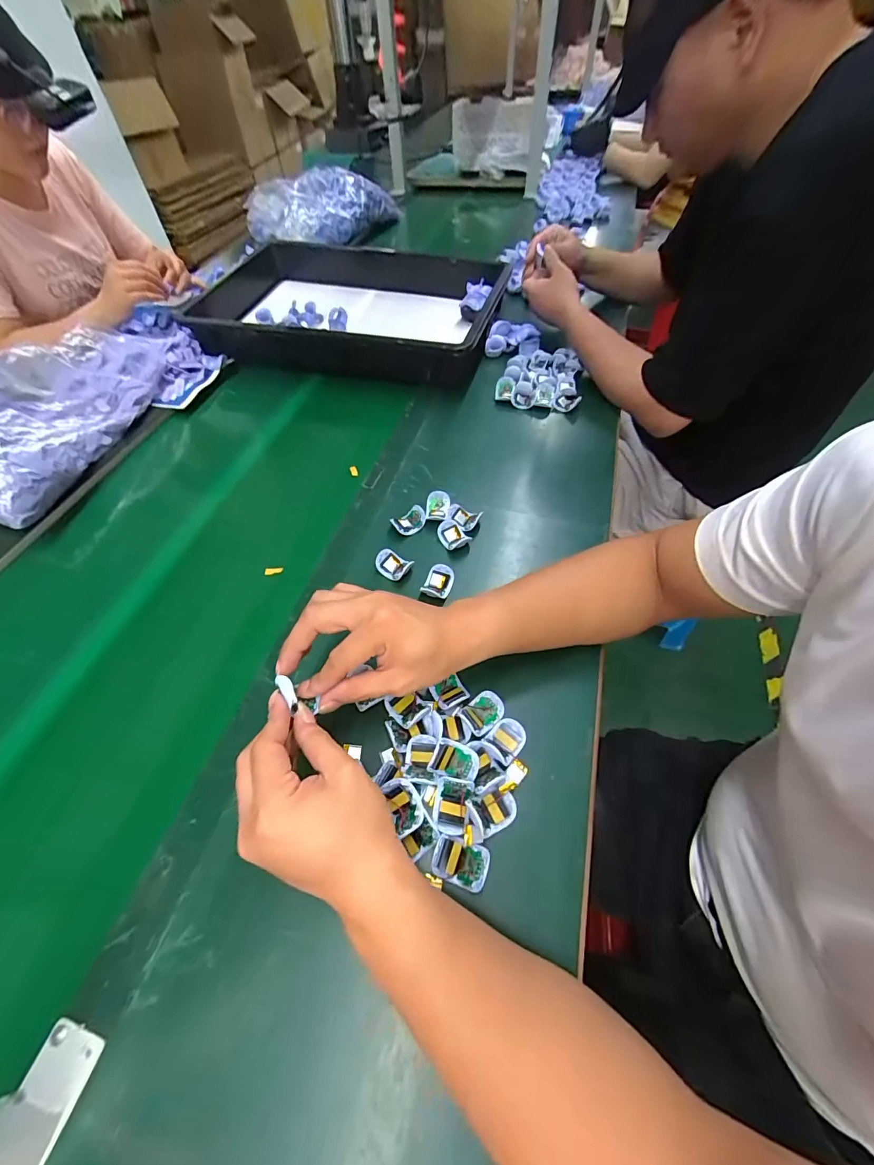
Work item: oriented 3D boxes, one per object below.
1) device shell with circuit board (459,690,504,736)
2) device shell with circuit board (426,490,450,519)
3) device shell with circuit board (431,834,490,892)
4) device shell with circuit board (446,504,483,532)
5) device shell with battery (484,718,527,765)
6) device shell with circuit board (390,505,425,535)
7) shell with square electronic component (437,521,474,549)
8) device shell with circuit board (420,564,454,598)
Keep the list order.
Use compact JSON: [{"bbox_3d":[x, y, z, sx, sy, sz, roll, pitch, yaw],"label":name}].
[{"bbox_3d":[0.043,0.118,0.393,0.040,0.015,0.030,-36,60,-21],"label":"device shell with circuit board"},{"bbox_3d":[0.002,-0.099,0.552,0.032,0.019,0.039,-4,54,0],"label":"device shell with circuit board"},{"bbox_3d":[0.018,0.216,0.326,0.042,0.006,0.030,12,56,11],"label":"device shell with circuit board"},{"bbox_3d":[0.033,-0.083,0.539,0.043,0.014,0.032,21,58,17],"label":"device shell with circuit board"},{"bbox_3d":[0.063,0.141,0.383,0.037,0.011,0.031,-39,61,-23],"label":"device shell with battery"},{"bbox_3d":[-0.036,-0.079,0.540,0.044,0.019,0.026,-25,57,-15],"label":"device shell with circuit board"},{"bbox_3d":[0.019,-0.057,0.522,0.030,0.011,0.040,-41,71,-9],"label":"shell with square electronic component"},{"bbox_3d":[0.001,0.000,0.484,0.032,0.016,0.041,11,55,10],"label":"device shell with circuit board"}]

